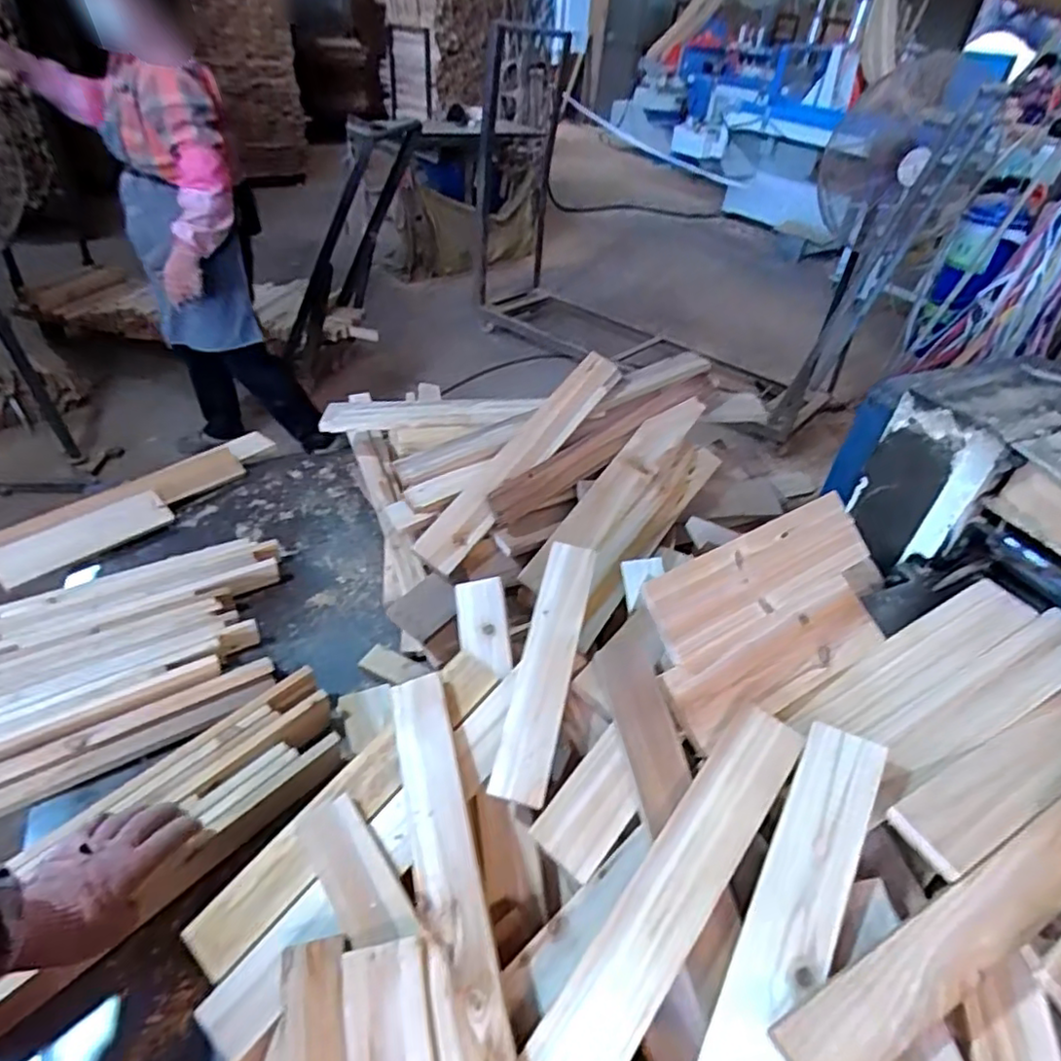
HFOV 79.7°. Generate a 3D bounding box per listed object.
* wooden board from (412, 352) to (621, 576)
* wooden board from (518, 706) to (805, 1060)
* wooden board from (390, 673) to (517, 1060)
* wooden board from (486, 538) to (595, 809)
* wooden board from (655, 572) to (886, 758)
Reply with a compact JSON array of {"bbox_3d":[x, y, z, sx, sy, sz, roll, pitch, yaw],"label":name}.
[{"bbox_3d":[-0.008,-0.107,0.884,0.066,0.030,0.410,29,64,25],"label":"wooden board"},{"bbox_3d":[0.111,0.279,0.490,0.062,0.016,0.328,31,62,26],"label":"wooden board"},{"bbox_3d":[-0.053,0.309,0.466,0.052,0.018,0.432,-16,51,-4],"label":"wooden board"},{"bbox_3d":[0.016,0.127,0.609,0.049,0.012,0.252,12,60,7],"label":"wooden board"},{"bbox_3d":[0.236,0.123,0.608,0.237,0.012,0.078,-23,77,-21],"label":"wooden board"}]

